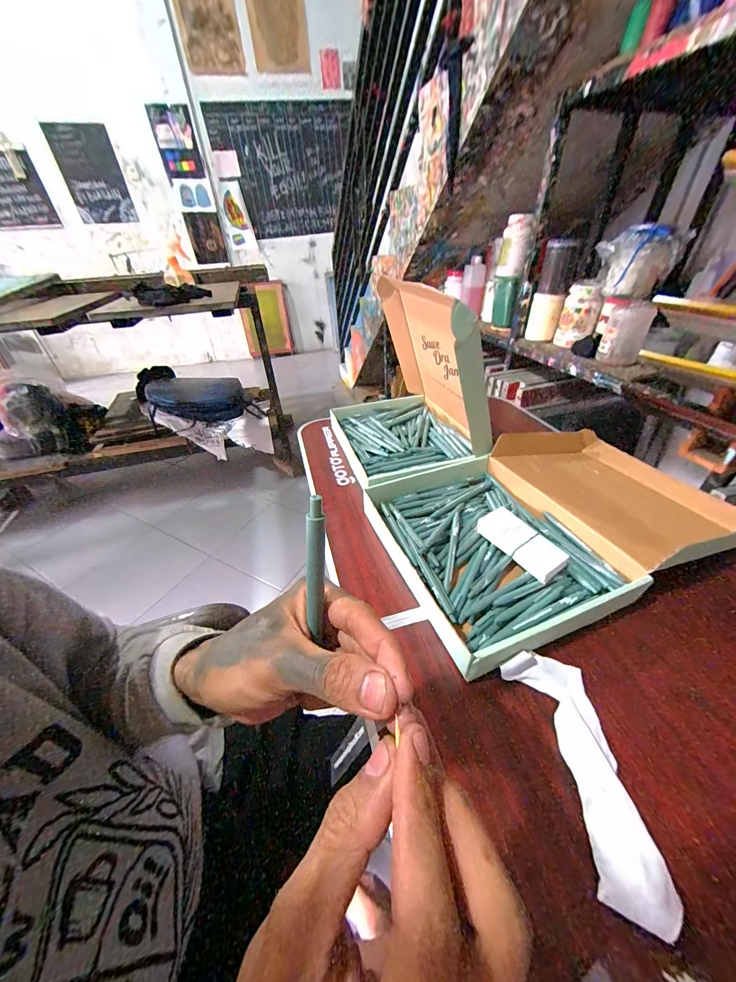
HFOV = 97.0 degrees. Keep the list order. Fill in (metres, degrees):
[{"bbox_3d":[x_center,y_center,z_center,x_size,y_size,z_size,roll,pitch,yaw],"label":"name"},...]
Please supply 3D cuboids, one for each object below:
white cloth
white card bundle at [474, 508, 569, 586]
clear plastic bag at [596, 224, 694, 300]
[{"bbox_3d":[0.191,0.242,0.292,0.073,0.024,0.180,-5,39,-2],"label":"white cloth"},{"bbox_3d":[0.215,0.072,0.461,0.049,0.028,0.117,-24,43,-24],"label":"white card bundle"},{"bbox_3d":[0.666,-0.567,0.810,0.129,0.144,0.134,-4,39,-1],"label":"clear plastic bag"}]

